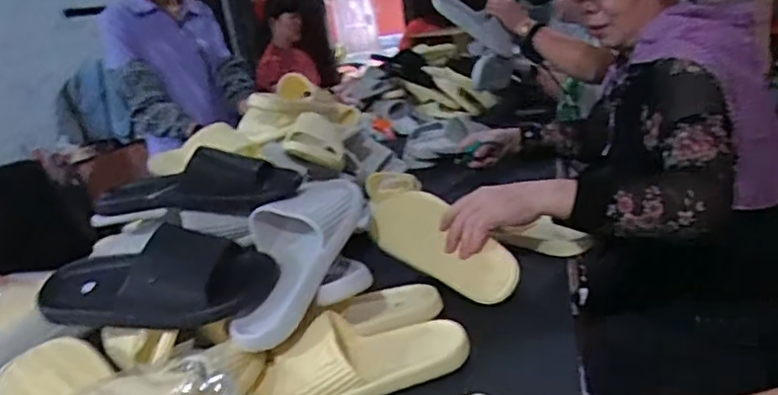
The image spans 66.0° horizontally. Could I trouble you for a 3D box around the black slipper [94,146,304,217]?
[{"bbox_3d":[-0.256,-0.026,0.791,0.266,0.074,0.100,-9,18,4],"label":"black slipper"}]

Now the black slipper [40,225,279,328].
[{"bbox_3d":[-0.280,0.101,0.703,0.273,0.090,0.115,-11,39,15],"label":"black slipper"}]

